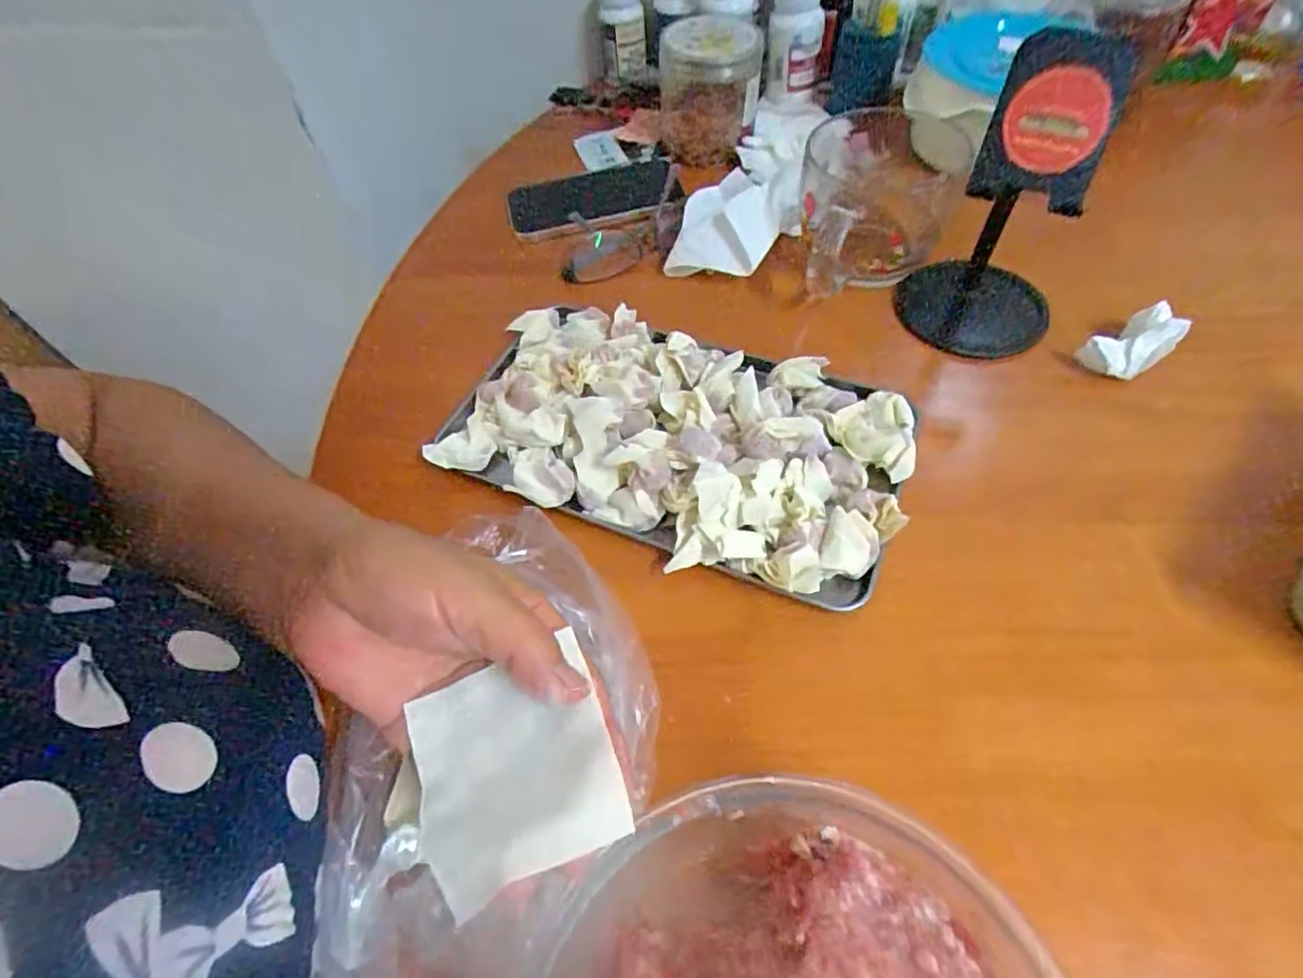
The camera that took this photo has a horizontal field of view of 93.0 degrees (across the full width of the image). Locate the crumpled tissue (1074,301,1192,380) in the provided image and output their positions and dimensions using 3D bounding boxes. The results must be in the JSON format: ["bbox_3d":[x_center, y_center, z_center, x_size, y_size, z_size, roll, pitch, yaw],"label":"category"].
[{"bbox_3d":[0.290,-0.088,0.373,0.045,0.030,0.029,-22,58,-11],"label":"crumpled tissue"}]

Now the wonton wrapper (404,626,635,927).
[{"bbox_3d":[-0.049,0.095,0.214,0.070,0.008,0.076,-27,42,-1],"label":"wonton wrapper"}]

